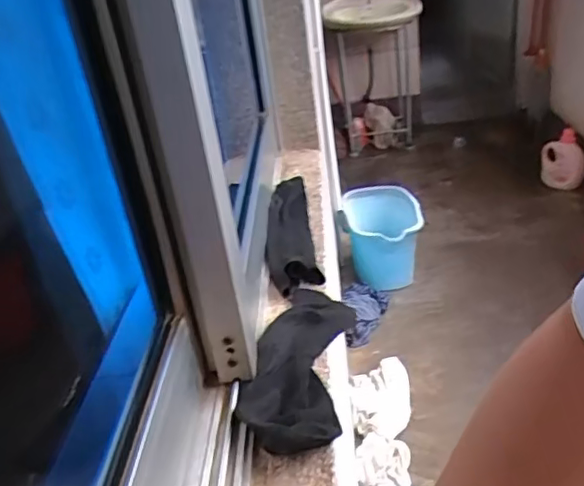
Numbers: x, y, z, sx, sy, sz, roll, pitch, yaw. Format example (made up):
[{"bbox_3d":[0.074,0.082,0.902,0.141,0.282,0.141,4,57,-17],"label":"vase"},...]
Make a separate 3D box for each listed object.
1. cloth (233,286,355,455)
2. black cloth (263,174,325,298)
[{"bbox_3d":[0.006,0.108,0.557,0.087,0.031,0.230,0,29,10],"label":"cloth"},{"bbox_3d":[-0.004,-0.019,0.794,0.063,0.035,0.292,-8,28,0],"label":"black cloth"}]

